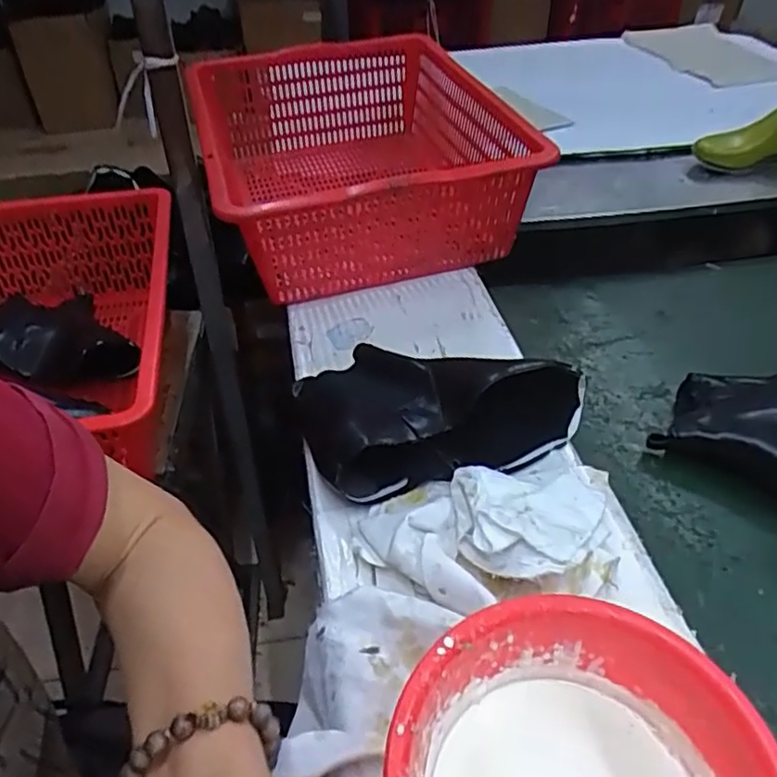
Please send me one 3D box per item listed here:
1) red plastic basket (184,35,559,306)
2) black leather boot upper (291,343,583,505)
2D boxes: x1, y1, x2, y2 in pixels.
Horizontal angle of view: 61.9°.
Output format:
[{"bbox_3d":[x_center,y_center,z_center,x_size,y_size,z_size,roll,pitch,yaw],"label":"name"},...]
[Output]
[{"bbox_3d":[-0.062,-0.327,0.895,0.359,0.157,0.560,-12,42,-11],"label":"red plastic basket"},{"bbox_3d":[0.039,0.003,0.569,0.225,0.083,0.165,-17,43,-17],"label":"black leather boot upper"}]

